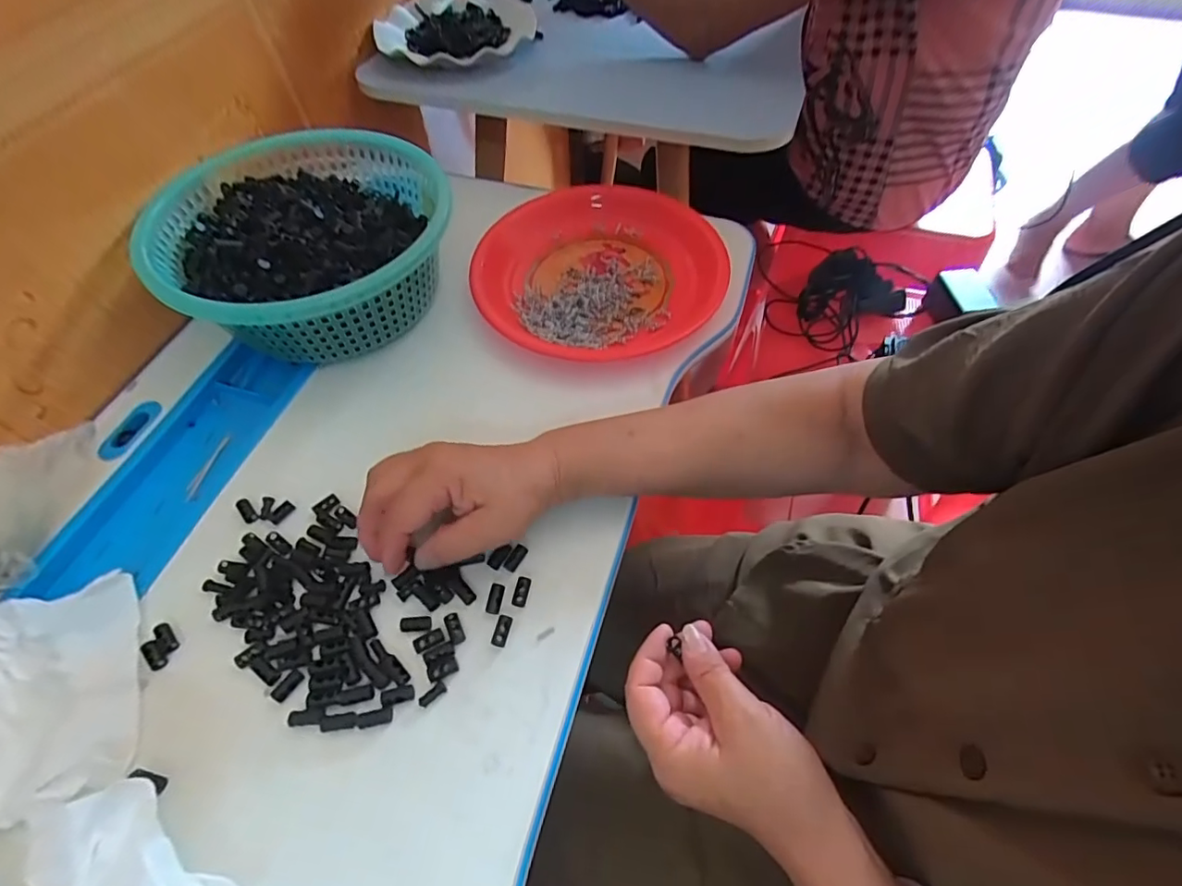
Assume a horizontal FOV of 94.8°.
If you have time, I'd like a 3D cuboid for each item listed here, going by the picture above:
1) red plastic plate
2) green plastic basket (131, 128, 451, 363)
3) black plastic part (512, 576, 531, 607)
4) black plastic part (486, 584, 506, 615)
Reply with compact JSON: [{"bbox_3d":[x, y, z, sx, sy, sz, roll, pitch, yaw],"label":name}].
[{"bbox_3d":[0.012,-0.154,0.495,0.202,0.045,0.220,2,56,-3],"label":"red plastic plate"},{"bbox_3d":[-0.237,-0.169,0.474,0.225,0.093,0.236,-1,58,1],"label":"green plastic basket"},{"bbox_3d":[-0.045,0.096,0.353,0.009,0.004,0.018,11,59,8],"label":"black plastic part"},{"bbox_3d":[-0.062,0.100,0.351,0.009,0.004,0.018,11,59,8],"label":"black plastic part"}]

